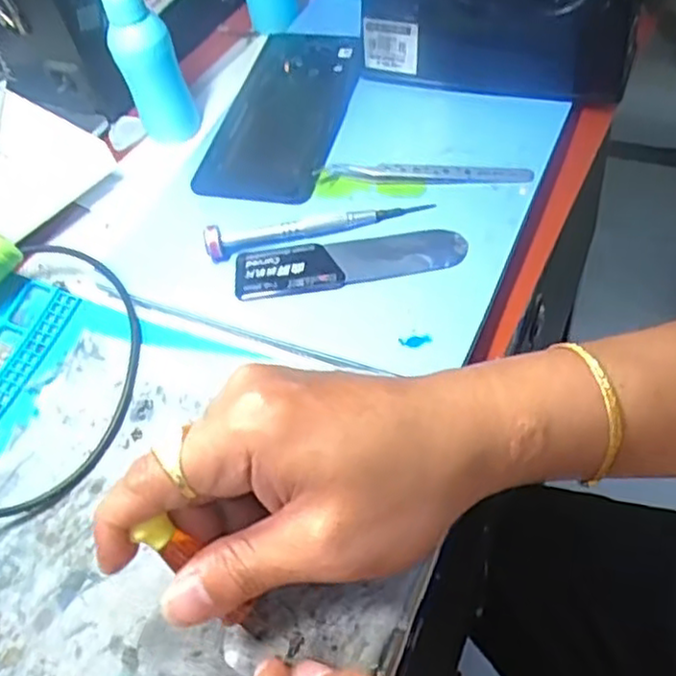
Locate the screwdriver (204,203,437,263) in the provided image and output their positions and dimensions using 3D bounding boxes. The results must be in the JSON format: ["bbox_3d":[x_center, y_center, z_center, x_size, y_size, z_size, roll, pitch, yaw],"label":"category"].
[{"bbox_3d":[-0.011,-0.062,0.381,0.122,0.011,0.014,-15,52,0],"label":"screwdriver"}]

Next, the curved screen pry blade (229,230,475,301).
[{"bbox_3d":[0.005,-0.040,0.367,0.117,0.004,0.031,-7,53,5],"label":"curved screen pry blade"}]

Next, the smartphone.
[{"bbox_3d":[-0.032,-0.146,0.444,0.073,0.011,0.157,7,55,16],"label":"smartphone"}]

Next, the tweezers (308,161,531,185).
[{"bbox_3d":[0.047,-0.091,0.394,0.116,0.015,0.009,2,53,12],"label":"tweezers"}]

